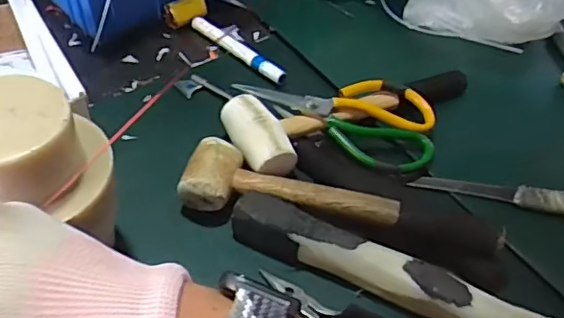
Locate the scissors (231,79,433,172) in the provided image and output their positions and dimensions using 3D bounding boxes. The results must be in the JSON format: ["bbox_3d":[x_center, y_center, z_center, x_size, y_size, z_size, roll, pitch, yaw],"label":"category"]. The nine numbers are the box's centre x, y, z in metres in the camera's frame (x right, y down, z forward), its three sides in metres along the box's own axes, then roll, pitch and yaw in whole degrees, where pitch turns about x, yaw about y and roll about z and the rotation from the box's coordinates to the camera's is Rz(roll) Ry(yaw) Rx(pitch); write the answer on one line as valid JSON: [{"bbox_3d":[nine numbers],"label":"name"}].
[{"bbox_3d":[0.069,-0.051,0.551,0.177,0.028,0.115,31,53,20],"label":"scissors"}]

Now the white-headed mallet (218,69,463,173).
[{"bbox_3d":[0.075,-0.043,0.557,0.261,0.056,0.085,-16,52,-19],"label":"white-headed mallet"}]

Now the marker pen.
[{"bbox_3d":[-0.050,-0.125,0.634,0.017,0.013,0.147,-33,59,-30],"label":"marker pen"}]

